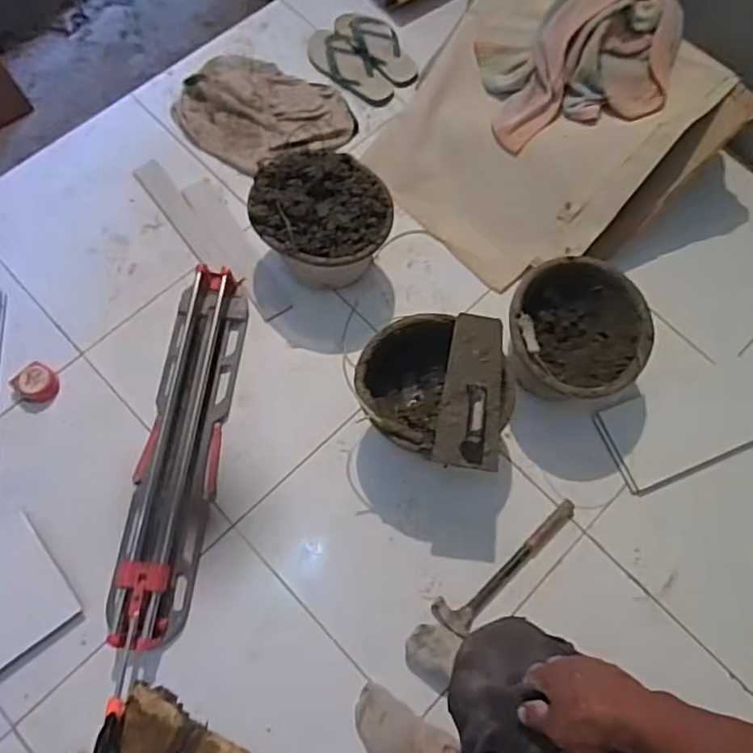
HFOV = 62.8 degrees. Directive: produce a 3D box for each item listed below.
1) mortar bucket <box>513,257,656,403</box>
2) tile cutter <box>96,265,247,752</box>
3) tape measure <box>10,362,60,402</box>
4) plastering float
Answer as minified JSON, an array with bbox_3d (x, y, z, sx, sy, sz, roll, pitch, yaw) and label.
[{"bbox_3d":[0.390,-0.072,1.253,0.258,0.184,0.280,1,71,-2],"label":"mortar bucket"},{"bbox_3d":[-0.399,0.216,1.205,0.148,0.081,0.909,6,70,-1],"label":"tile cutter"},{"bbox_3d":[-0.707,0.011,1.280,0.077,0.038,0.076,1,70,-2],"label":"tape measure"},{"bbox_3d":[0.183,0.018,1.113,0.121,0.071,0.291,10,71,1],"label":"plastering float"}]

